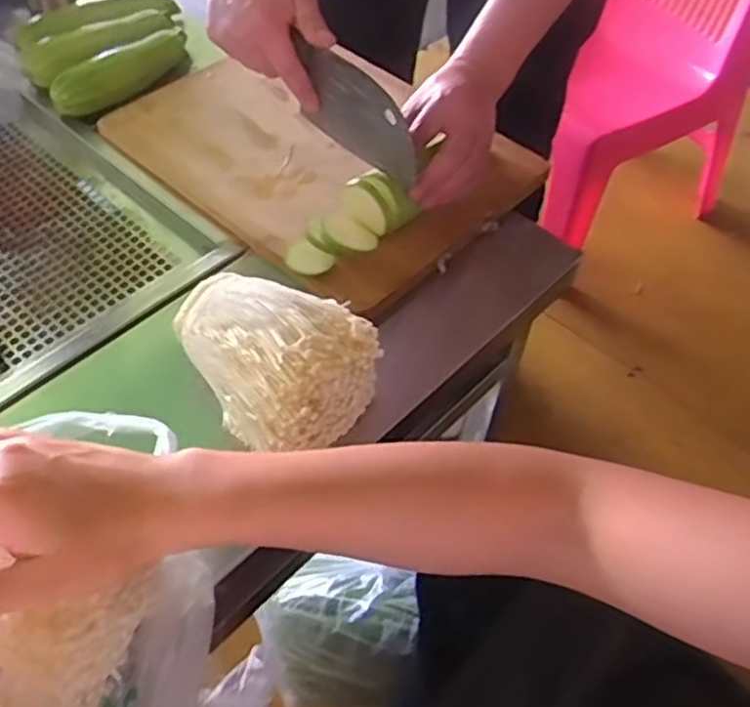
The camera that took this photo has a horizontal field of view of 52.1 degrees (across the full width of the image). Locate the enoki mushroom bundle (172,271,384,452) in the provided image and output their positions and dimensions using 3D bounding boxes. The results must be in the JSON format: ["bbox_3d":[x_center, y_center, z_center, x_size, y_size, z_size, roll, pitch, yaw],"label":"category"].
[{"bbox_3d":[-0.083,0.000,0.609,0.153,0.070,0.117,26,55,16],"label":"enoki mushroom bundle"}]

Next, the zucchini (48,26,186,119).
[{"bbox_3d":[-0.288,-0.328,0.890,0.041,0.039,0.187,31,56,20],"label":"zucchini"}]

